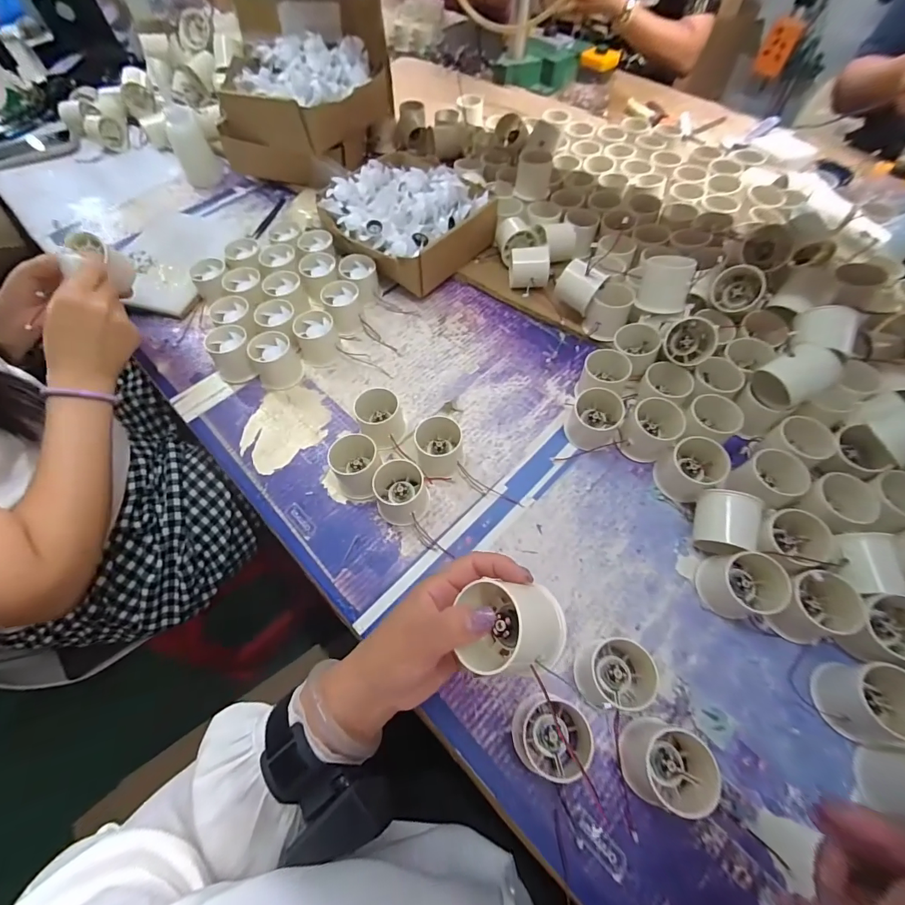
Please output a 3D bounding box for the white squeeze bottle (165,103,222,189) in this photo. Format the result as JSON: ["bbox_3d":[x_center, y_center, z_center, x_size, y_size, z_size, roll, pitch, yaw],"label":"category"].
[{"bbox_3d":[-0.457,-0.531,0.716,0.059,0.102,0.052,-6,61,-2],"label":"white squeeze bottle"}]

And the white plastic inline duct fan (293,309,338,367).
[{"bbox_3d":[-0.182,-0.153,0.547,0.054,0.046,0.058,-1,61,1],"label":"white plastic inline duct fan"}]

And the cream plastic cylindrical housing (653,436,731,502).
[{"bbox_3d":[0.248,0.017,0.426,0.054,0.055,0.054,-1,61,1],"label":"cream plastic cylindrical housing"}]

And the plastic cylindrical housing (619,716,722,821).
[{"bbox_3d":[0.163,0.237,0.310,0.057,0.046,0.053,-1,61,1],"label":"plastic cylindrical housing"}]

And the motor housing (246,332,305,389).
[{"bbox_3d":[-0.226,-0.117,0.525,0.055,0.051,0.053,-31,64,-15],"label":"motor housing"}]

